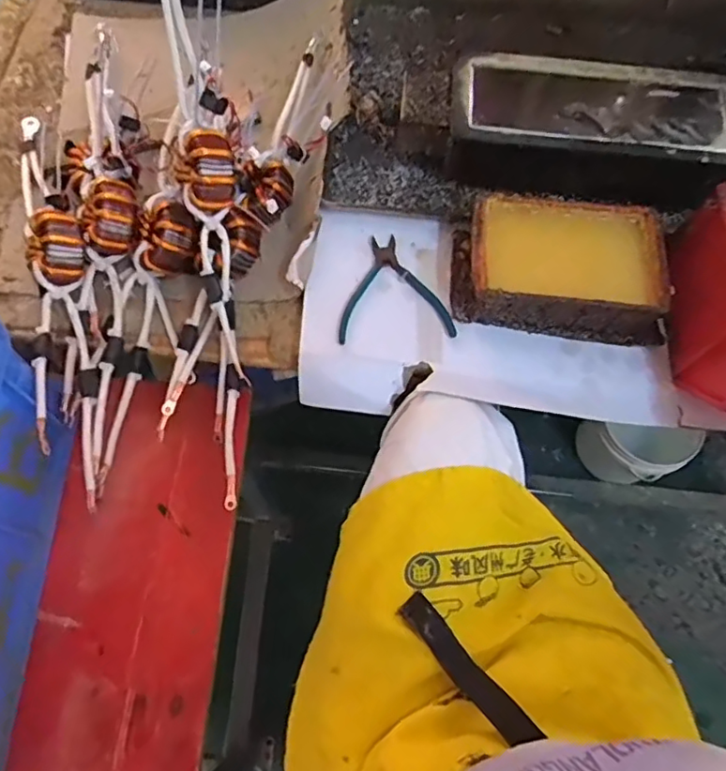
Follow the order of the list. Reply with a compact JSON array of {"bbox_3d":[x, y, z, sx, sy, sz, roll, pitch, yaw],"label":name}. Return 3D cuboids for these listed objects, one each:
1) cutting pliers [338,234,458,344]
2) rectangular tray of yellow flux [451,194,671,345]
[{"bbox_3d":[0.034,-0.111,0.659,0.126,0.007,0.133,-2,67,-3],"label":"cutting pliers"},{"bbox_3d":[0.216,-0.130,0.640,0.219,0.065,0.130,5,67,0],"label":"rectangular tray of yellow flux"}]

